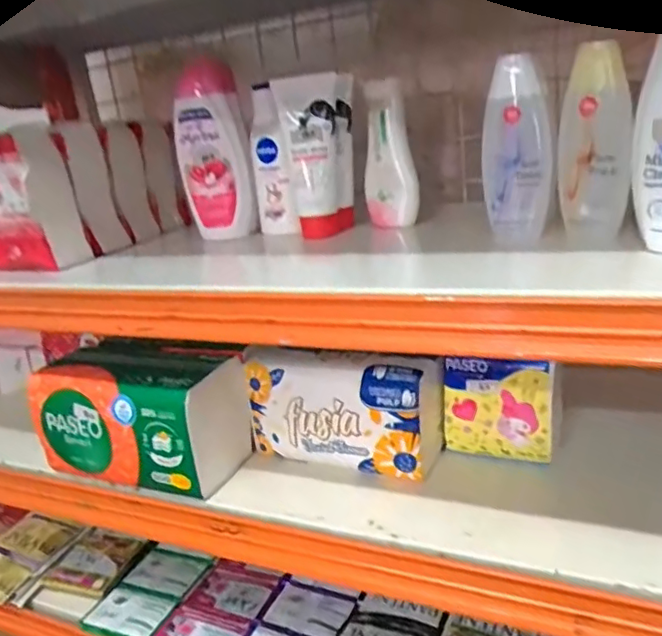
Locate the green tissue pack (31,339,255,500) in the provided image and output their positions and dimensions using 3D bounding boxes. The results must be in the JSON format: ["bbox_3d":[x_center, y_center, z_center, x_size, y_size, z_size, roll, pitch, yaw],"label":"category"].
[{"bbox_3d":[-0.182,0.093,0.584,0.192,0.105,0.110,2,21,25],"label":"green tissue pack"}]

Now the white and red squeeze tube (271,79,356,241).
[{"bbox_3d":[-0.010,-0.156,0.578,0.067,0.145,0.044,-6,19,4],"label":"white and red squeeze tube"}]

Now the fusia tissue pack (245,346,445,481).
[{"bbox_3d":[0.008,0.078,0.551,0.179,0.105,0.061,3,21,27],"label":"fusia tissue pack"}]

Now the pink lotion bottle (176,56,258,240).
[{"bbox_3d":[-0.119,-0.170,0.607,0.072,0.167,0.036,-10,19,-9],"label":"pink lotion bottle"}]

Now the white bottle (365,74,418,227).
[{"bbox_3d":[0.056,-0.158,0.578,0.041,0.135,0.029,-11,19,-10],"label":"white bottle"}]

